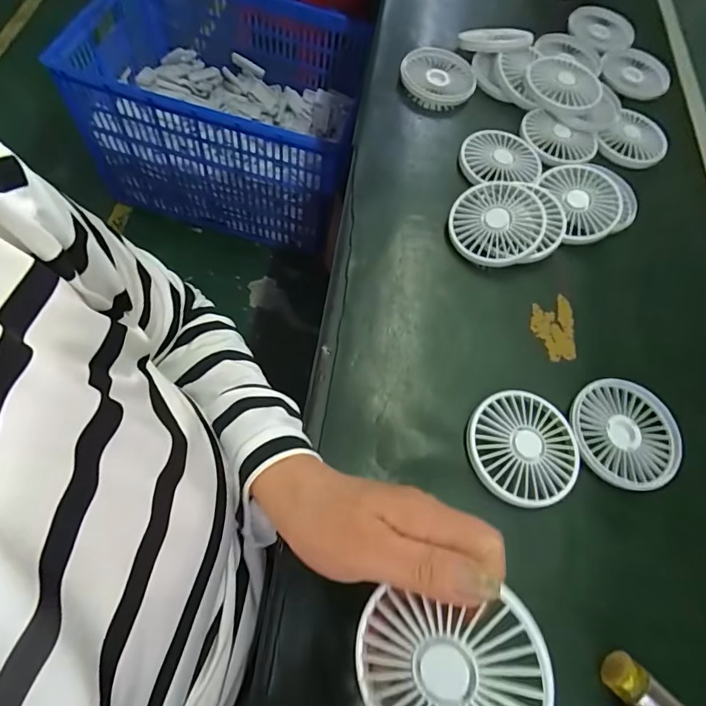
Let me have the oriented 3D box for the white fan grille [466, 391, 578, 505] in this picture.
[{"bbox_3d":[0.133,0.073,0.351,0.087,0.013,0.085,3,65,-7],"label":"white fan grille"}]

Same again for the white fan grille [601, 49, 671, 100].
[{"bbox_3d":[0.372,-0.369,0.595,0.087,0.017,0.109,30,65,6],"label":"white fan grille"}]

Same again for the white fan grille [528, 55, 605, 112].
[{"bbox_3d":[0.244,-0.314,0.521,0.086,0.016,0.086,1,66,-2],"label":"white fan grille"}]

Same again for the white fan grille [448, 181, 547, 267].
[{"bbox_3d":[0.137,-0.125,0.432,0.084,0.012,0.087,-3,75,10],"label":"white fan grille"}]

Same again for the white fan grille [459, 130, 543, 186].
[{"bbox_3d":[0.161,-0.212,0.489,0.088,0.008,0.088,10,64,-3],"label":"white fan grille"}]

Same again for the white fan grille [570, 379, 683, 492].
[{"bbox_3d":[0.224,0.065,0.372,0.088,0.009,0.091,21,64,2],"label":"white fan grille"}]

